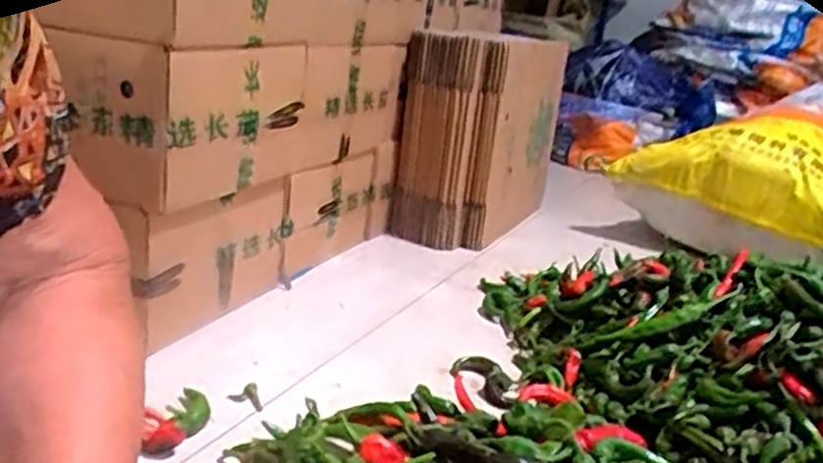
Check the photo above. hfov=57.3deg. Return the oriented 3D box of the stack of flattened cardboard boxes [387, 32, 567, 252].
[{"bbox_3d":[0.151,-0.199,1.552,0.189,0.378,0.468,14,18,22],"label":"stack of flattened cardboard boxes"}]

